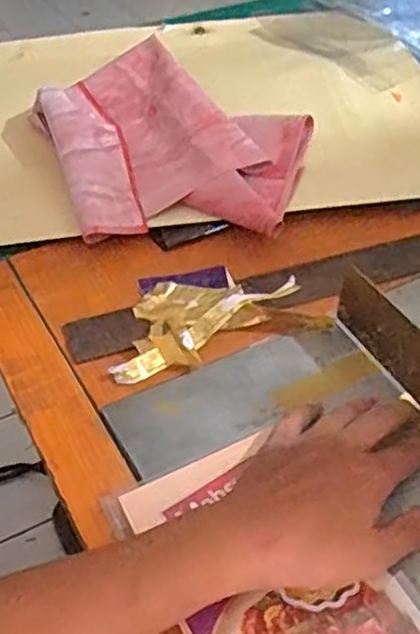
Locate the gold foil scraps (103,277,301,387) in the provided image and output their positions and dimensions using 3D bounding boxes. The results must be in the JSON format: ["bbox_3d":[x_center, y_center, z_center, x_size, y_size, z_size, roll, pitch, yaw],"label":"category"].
[{"bbox_3d":[-0.019,-0.008,0.595,0.163,0.030,0.094,-26,47,-28],"label":"gold foil scraps"}]

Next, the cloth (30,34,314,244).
[{"bbox_3d":[-0.037,-0.189,0.751,0.261,0.091,0.326,-10,41,-11],"label":"cloth"}]

